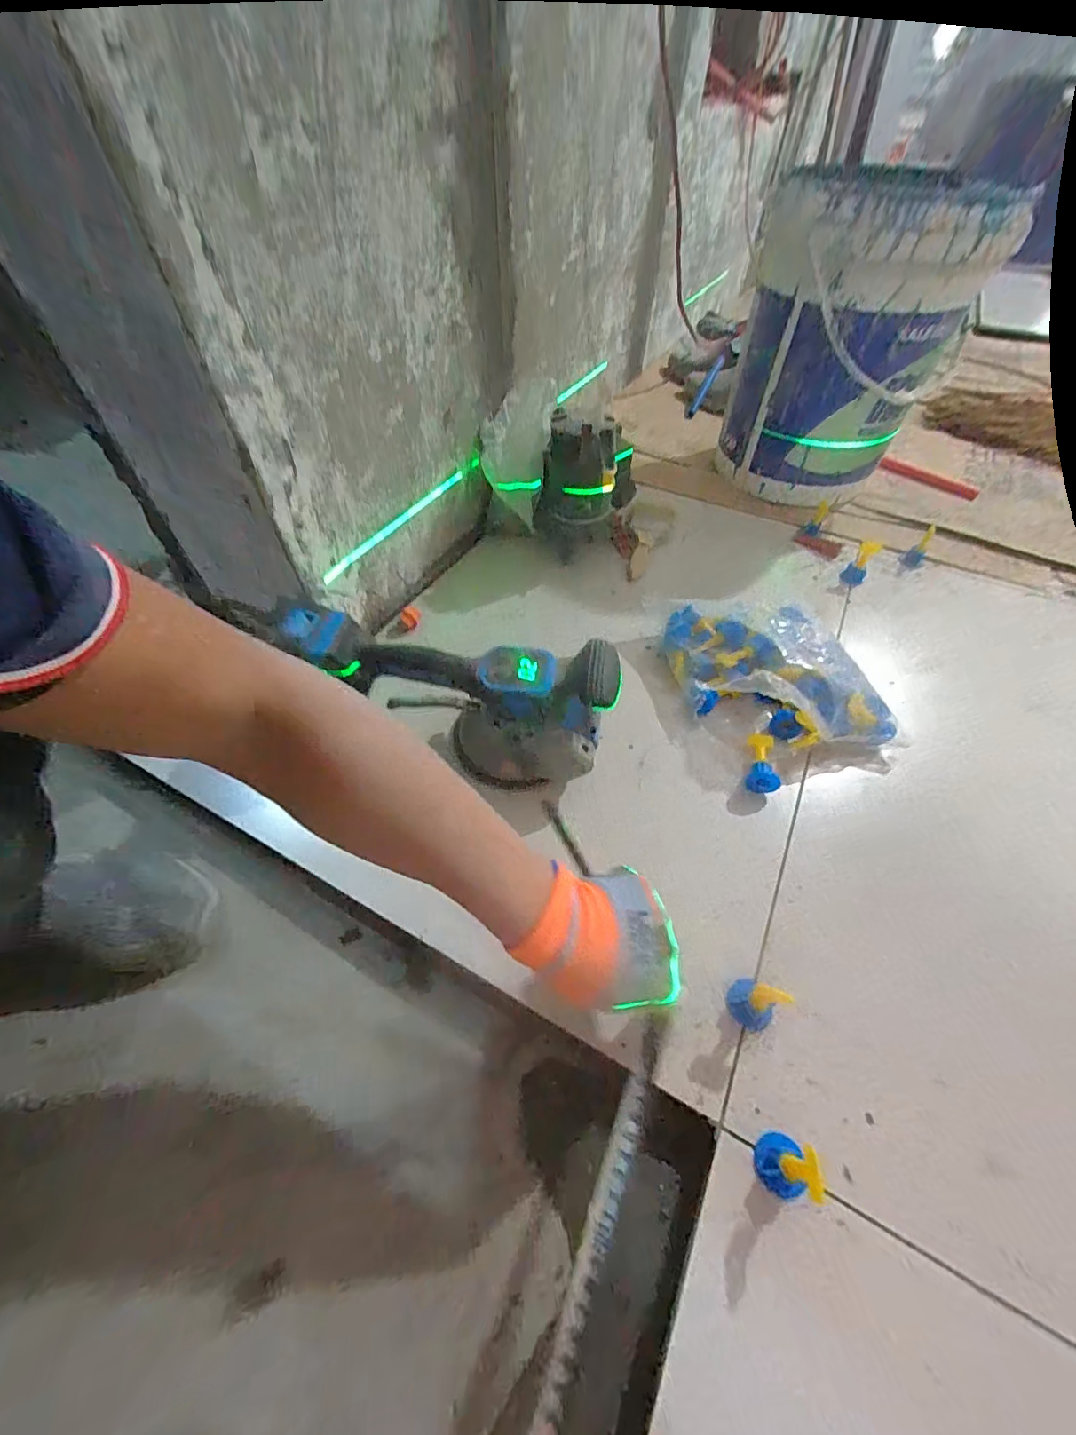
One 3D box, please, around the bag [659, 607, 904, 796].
[{"bbox_3d":[0.268,-0.036,0.556,0.212,0.068,0.231,-3,53,-3],"label":"bag"}]

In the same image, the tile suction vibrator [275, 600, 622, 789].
[{"bbox_3d":[-0.082,-0.030,0.508,0.310,0.134,0.126,19,55,14],"label":"tile suction vibrator"}]

